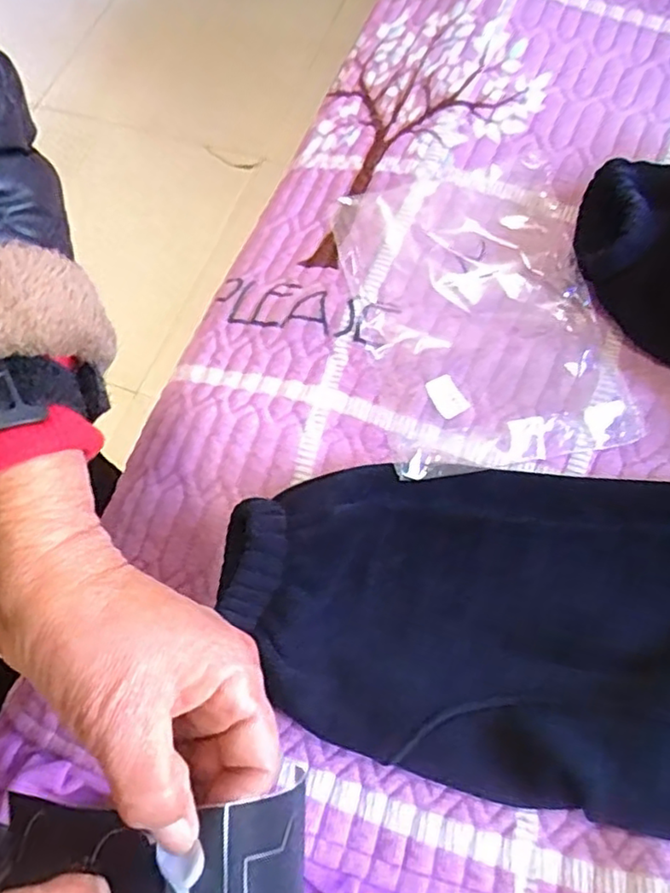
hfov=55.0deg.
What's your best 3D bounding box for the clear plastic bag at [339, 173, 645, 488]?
[{"bbox_3d":[0.103,-0.095,0.469,0.165,0.032,0.236,-13,72,-4],"label":"clear plastic bag"}]

